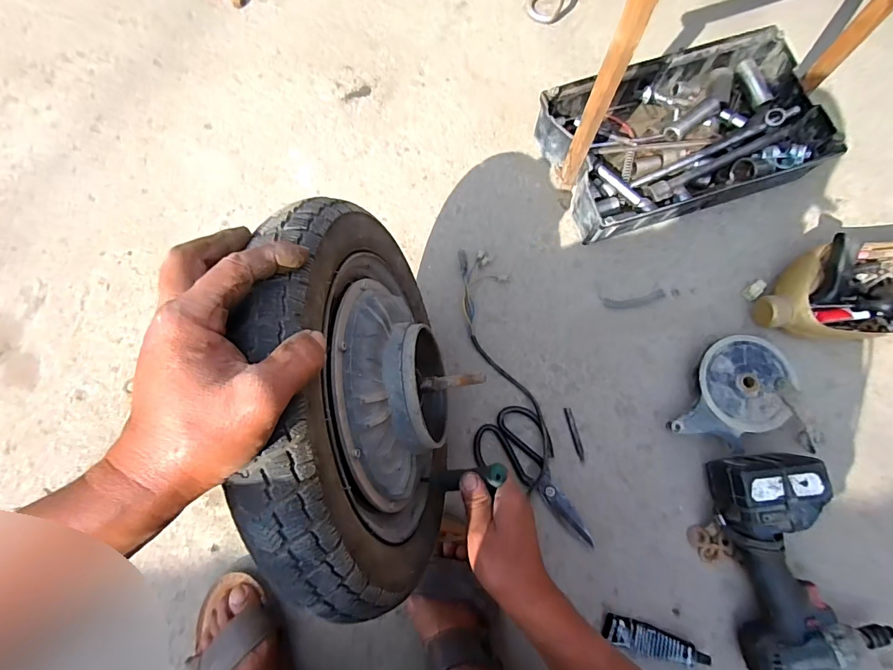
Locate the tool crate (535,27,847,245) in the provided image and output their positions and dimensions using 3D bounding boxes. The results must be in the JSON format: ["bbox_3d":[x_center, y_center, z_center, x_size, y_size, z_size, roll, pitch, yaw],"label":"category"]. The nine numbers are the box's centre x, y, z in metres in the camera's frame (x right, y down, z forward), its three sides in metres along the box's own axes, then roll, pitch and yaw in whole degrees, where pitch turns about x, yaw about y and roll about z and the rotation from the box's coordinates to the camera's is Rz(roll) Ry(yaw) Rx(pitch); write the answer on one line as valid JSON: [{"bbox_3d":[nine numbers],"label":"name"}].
[{"bbox_3d":[0.321,-0.281,0.603,0.337,0.098,0.211,-17,80,-3],"label":"tool crate"}]

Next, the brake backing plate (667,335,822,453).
[{"bbox_3d":[0.368,0.074,0.550,0.166,0.052,0.143,0,78,0],"label":"brake backing plate"}]

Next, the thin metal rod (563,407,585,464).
[{"bbox_3d":[0.174,0.134,0.571,0.010,0.005,0.072,-14,80,-2],"label":"thin metal rod"}]

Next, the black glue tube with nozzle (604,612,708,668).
[{"bbox_3d":[0.246,0.369,0.506,0.113,0.023,0.035,18,80,4],"label":"black glue tube with nozzle"}]

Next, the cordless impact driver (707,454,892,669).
[{"bbox_3d":[0.403,0.258,0.492,0.146,0.072,0.230,-6,80,-1],"label":"cordless impact driver"}]

